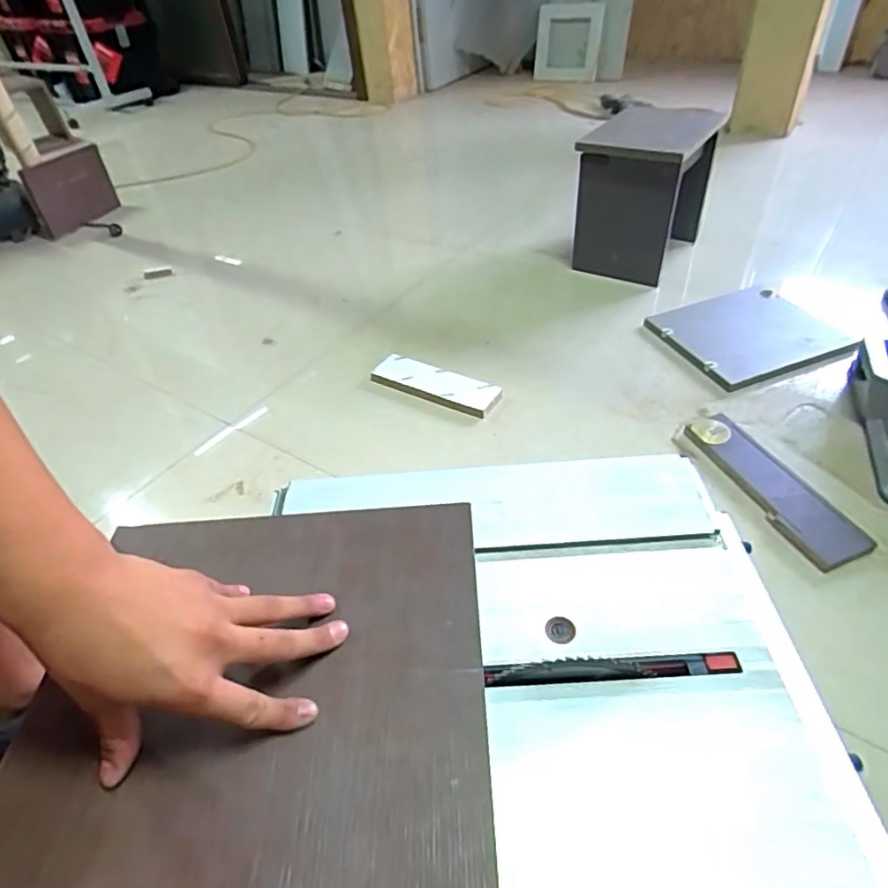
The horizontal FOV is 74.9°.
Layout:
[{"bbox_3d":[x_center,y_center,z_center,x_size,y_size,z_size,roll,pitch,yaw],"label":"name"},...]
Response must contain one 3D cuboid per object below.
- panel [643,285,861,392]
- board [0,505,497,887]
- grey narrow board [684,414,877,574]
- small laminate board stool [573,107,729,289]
[{"bbox_3d":[0.606,-0.224,1.163,0.294,0.025,0.263,-20,44,-14],"label":"panel"},{"bbox_3d":[-0.124,0.158,0.385,0.294,0.015,0.279,-4,43,2],"label":"board"},{"bbox_3d":[0.492,0.060,0.875,0.095,0.018,0.297,-16,44,-11],"label":"grey narrow board"},{"bbox_3d":[0.478,-0.614,1.387,0.254,0.311,0.337,25,51,30],"label":"small laminate board stool"}]

